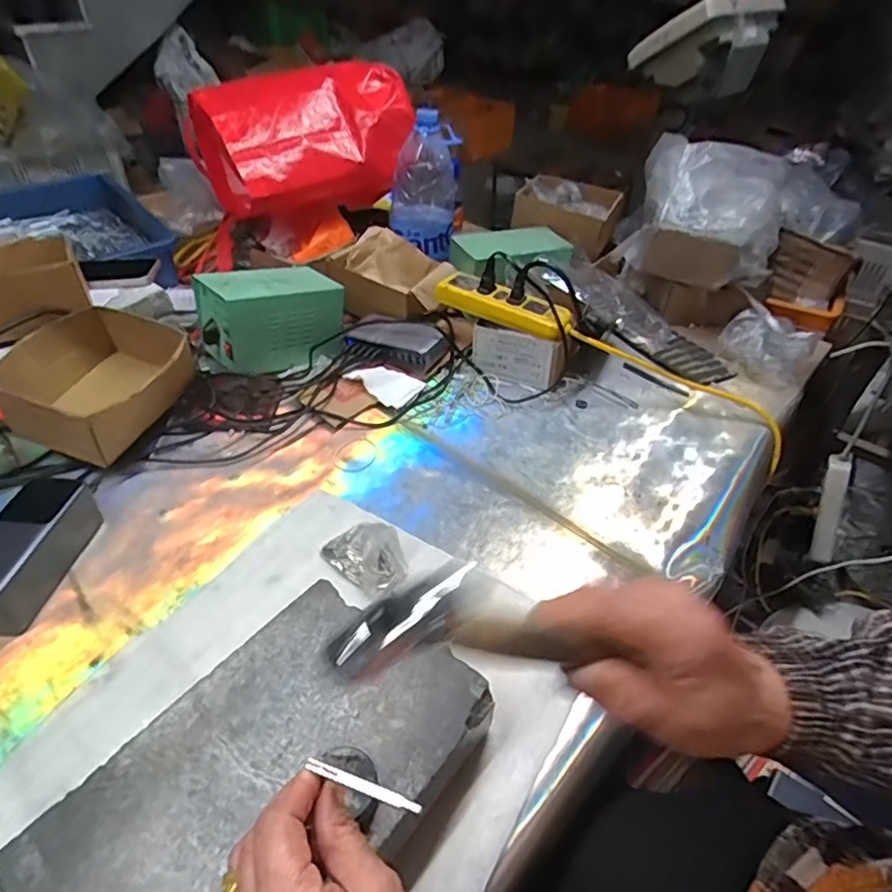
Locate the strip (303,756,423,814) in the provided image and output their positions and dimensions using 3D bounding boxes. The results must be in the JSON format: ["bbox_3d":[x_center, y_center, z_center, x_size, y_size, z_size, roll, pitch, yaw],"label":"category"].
[{"bbox_3d":[-0.038,0.154,0.261,0.057,0.004,0.005,13,41,18],"label":"strip"}]

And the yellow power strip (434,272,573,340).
[{"bbox_3d":[0.075,-0.183,0.740,0.175,0.032,0.054,23,45,22],"label":"yellow power strip"}]

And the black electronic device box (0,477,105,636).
[{"bbox_3d":[-0.350,0.087,0.479,0.058,0.054,0.125,4,40,2],"label":"black electronic device box"}]

